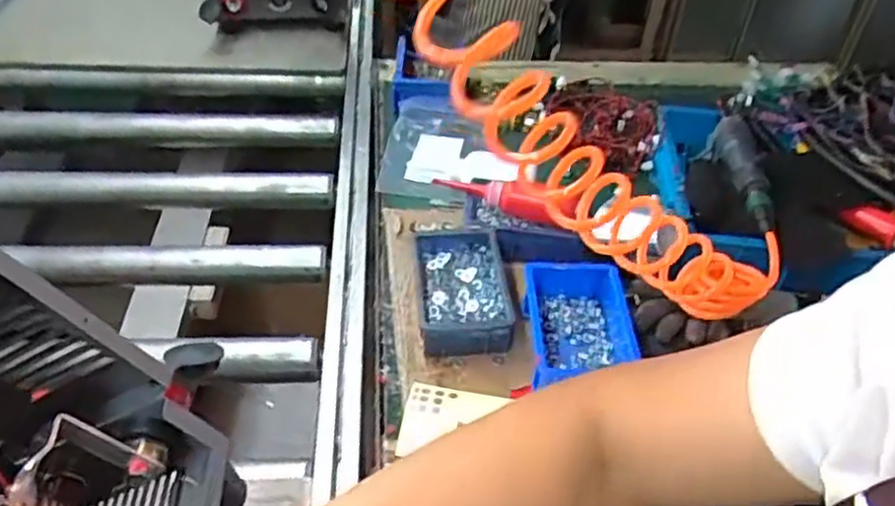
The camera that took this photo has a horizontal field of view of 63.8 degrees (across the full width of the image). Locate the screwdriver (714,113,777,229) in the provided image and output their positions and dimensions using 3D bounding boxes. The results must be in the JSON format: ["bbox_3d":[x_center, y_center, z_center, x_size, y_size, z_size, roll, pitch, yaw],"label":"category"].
[{"bbox_3d":[0.362,-0.099,0.863,0.050,0.043,0.231,8,42,5],"label":"screwdriver"}]

